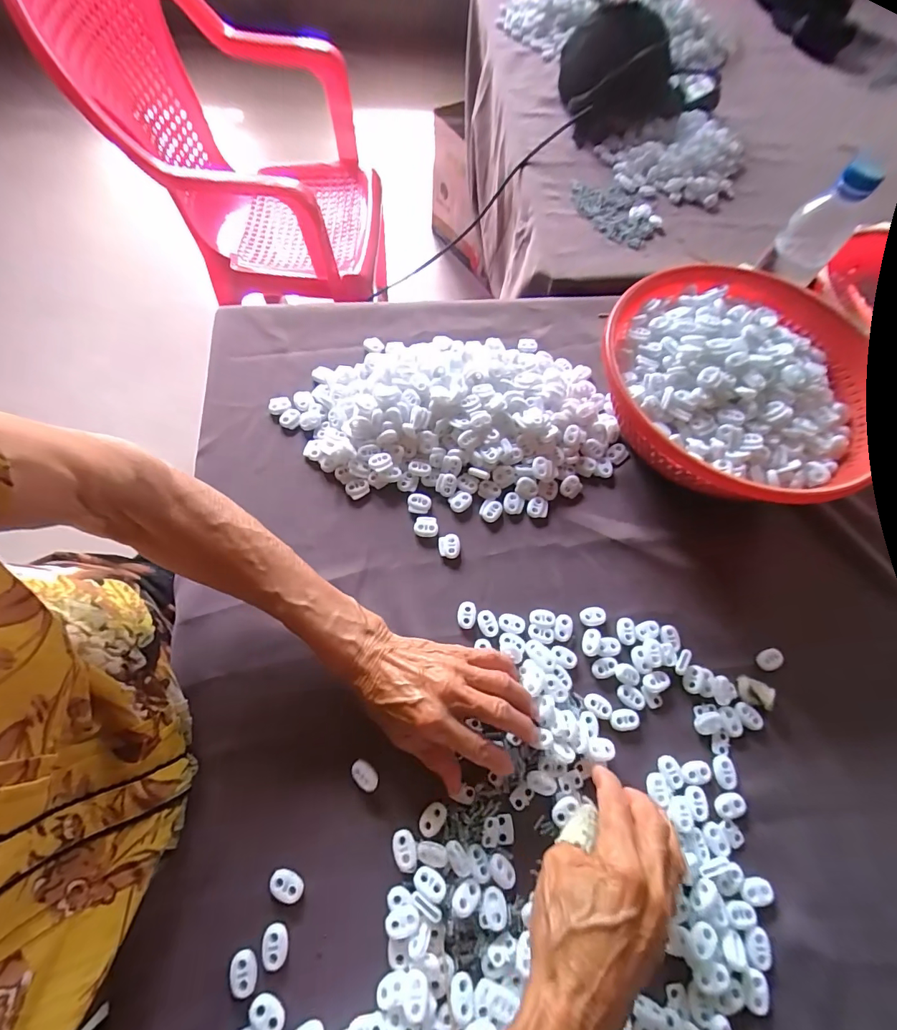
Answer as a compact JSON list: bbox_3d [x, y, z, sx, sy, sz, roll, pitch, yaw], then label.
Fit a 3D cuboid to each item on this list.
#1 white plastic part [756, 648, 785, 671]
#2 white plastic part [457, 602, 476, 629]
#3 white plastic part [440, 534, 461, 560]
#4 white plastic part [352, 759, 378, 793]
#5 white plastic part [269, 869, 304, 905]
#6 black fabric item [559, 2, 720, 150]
[{"bbox_3d":[0.278,0.125,0.380,0.022,0.005,0.016,-13,67,-8],"label":"white plastic part"},{"bbox_3d":[0.016,0.086,0.377,0.016,0.004,0.023,6,66,0],"label":"white plastic part"},{"bbox_3d":[0.001,0.028,0.405,0.020,0.006,0.023,0,66,-3],"label":"white plastic part"},{"bbox_3d":[-0.062,0.192,0.324,0.023,0.004,0.015,38,70,13],"label":"white plastic part"},{"bbox_3d":[-0.110,0.253,0.300,0.023,0.004,0.016,25,67,8],"label":"white plastic part"},{"bbox_3d":[0.284,-0.634,0.627,0.221,0.104,0.142,-8,68,-6],"label":"black fabric item"}]

